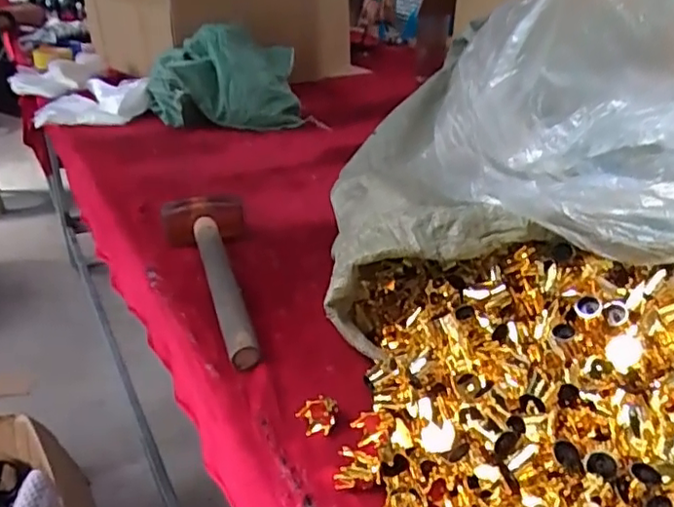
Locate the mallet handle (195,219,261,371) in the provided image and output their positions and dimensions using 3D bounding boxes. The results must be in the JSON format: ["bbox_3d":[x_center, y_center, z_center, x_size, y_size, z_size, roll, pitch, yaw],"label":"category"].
[{"bbox_3d":[-0.122,0.033,0.652,0.032,0.034,0.259,-9,30,-16],"label":"mallet handle"}]

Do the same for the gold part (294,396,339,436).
[{"bbox_3d":[-0.013,0.128,0.484,0.030,0.023,0.023,-19,34,-31],"label":"gold part"}]

